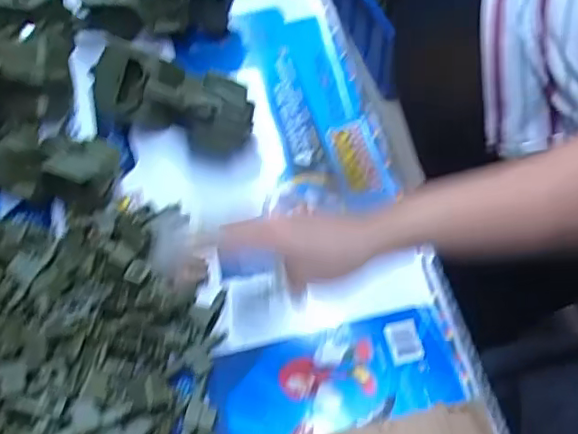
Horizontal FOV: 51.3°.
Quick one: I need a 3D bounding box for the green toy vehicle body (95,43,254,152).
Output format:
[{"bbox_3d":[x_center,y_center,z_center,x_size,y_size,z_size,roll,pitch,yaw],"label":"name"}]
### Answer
[{"bbox_3d":[-0.120,-0.121,0.634,0.180,0.072,0.072,17,62,11],"label":"green toy vehicle body"}]

